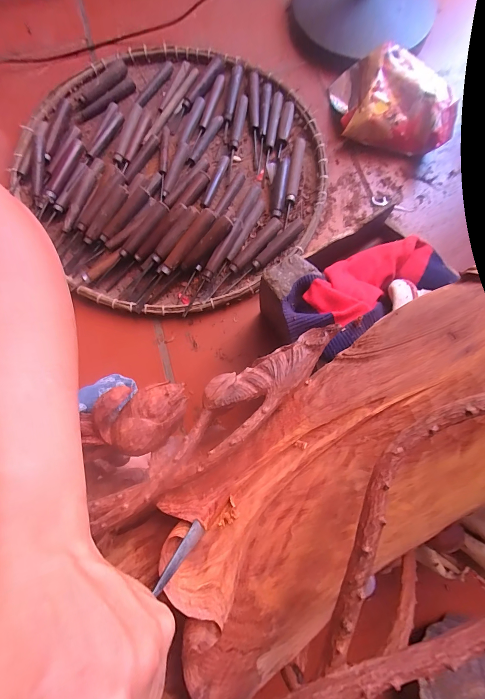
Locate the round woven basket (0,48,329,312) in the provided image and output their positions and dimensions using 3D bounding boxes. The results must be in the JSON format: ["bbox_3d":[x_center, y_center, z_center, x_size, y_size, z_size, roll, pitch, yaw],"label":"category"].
[{"bbox_3d":[-0.115,-0.313,0.541,0.480,0.047,0.506,0,78,1],"label":"round woven basket"}]

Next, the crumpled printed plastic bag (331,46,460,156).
[{"bbox_3d":[0.254,-0.423,0.532,0.207,0.079,0.137,17,79,4],"label":"crumpled printed plastic bag"}]

